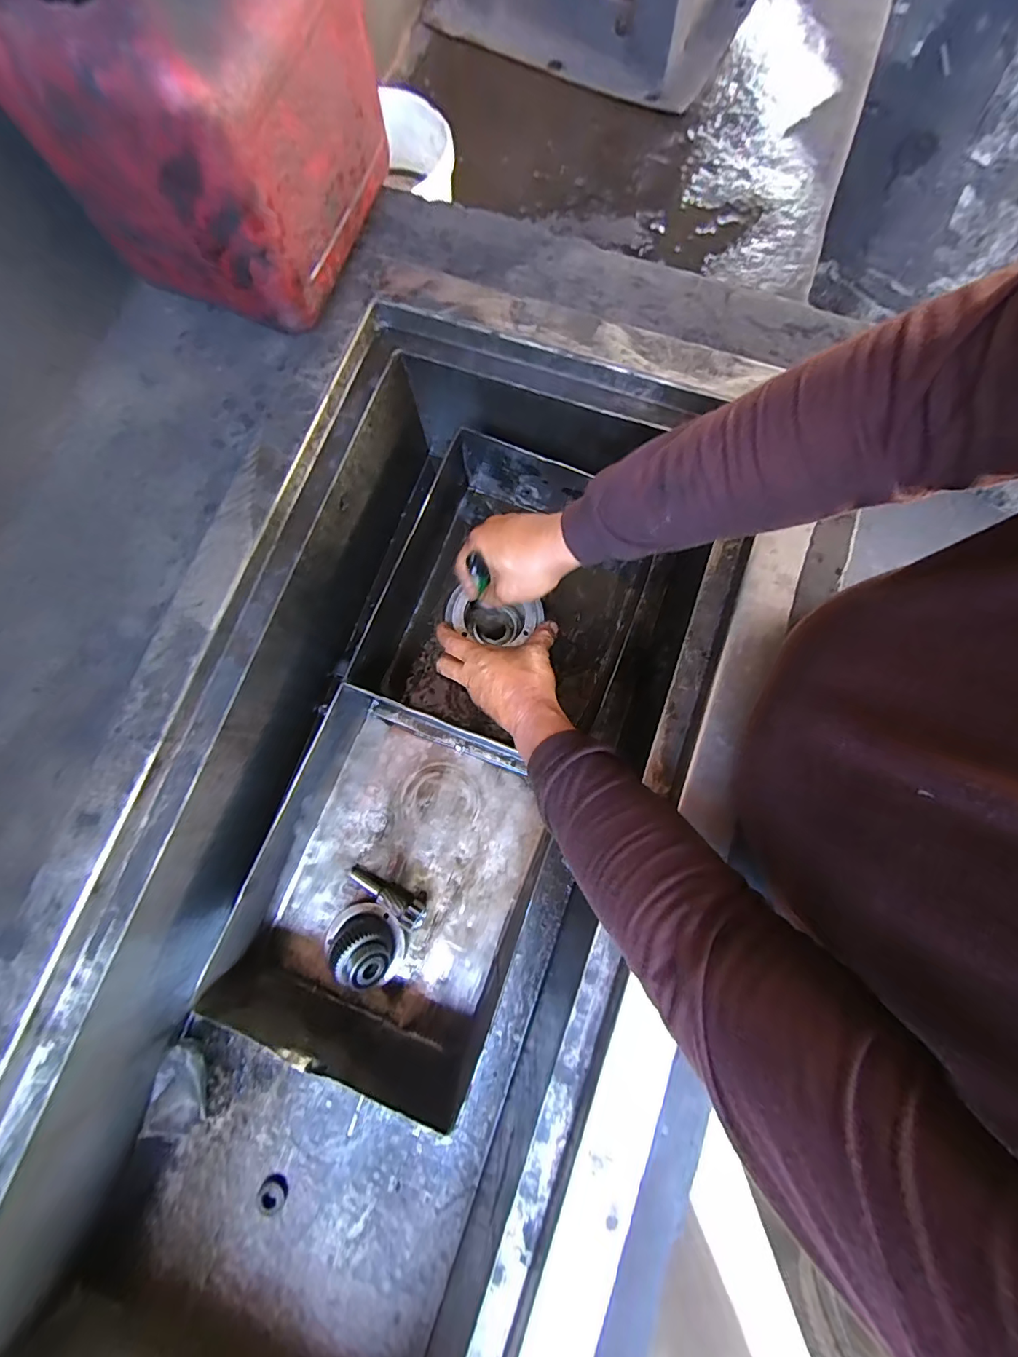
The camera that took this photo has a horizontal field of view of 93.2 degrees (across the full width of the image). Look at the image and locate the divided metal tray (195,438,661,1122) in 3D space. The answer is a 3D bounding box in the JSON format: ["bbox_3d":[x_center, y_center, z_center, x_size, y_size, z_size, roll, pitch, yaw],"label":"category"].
[{"bbox_3d":[-0.071,0.070,0.569,0.289,0.119,0.673,21,80,5],"label":"divided metal tray"}]

